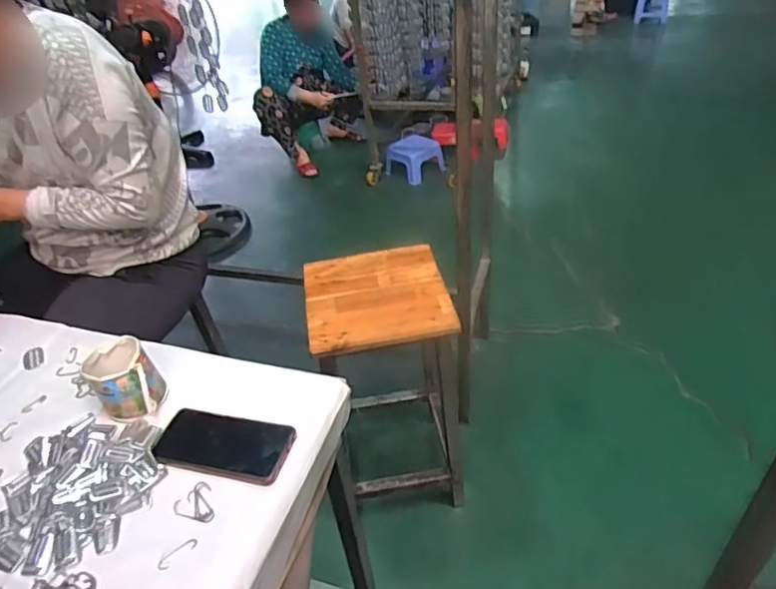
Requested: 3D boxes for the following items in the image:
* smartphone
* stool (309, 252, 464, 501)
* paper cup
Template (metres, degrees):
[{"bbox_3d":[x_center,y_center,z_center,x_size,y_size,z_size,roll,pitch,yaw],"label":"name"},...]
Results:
[{"bbox_3d":[-0.196,0.177,0.669,0.162,0.014,0.079,7,40,16],"label":"smartphone"},{"bbox_3d":[0.004,0.208,1.315,0.300,0.539,0.312,-9,36,-3],"label":"stool"},{"bbox_3d":[-0.343,0.108,0.725,0.077,0.063,0.096,-35,46,-31],"label":"paper cup"}]

